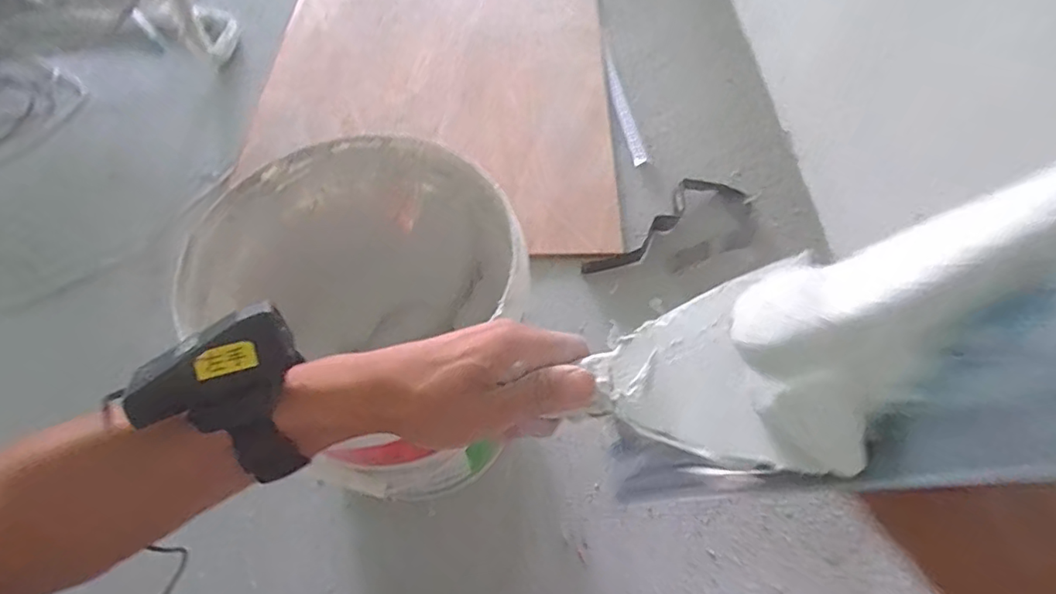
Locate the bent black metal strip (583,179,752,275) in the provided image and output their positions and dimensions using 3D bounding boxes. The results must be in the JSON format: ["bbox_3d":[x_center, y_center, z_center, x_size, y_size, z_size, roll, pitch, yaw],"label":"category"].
[{"bbox_3d":[0.223,-0.131,0.930,0.317,0.026,0.078,-27,63,-13],"label":"bent black metal strip"}]

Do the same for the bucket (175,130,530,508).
[{"bbox_3d":[-0.144,0.044,0.646,0.257,0.367,0.285,-35,63,-17],"label":"bucket"}]

